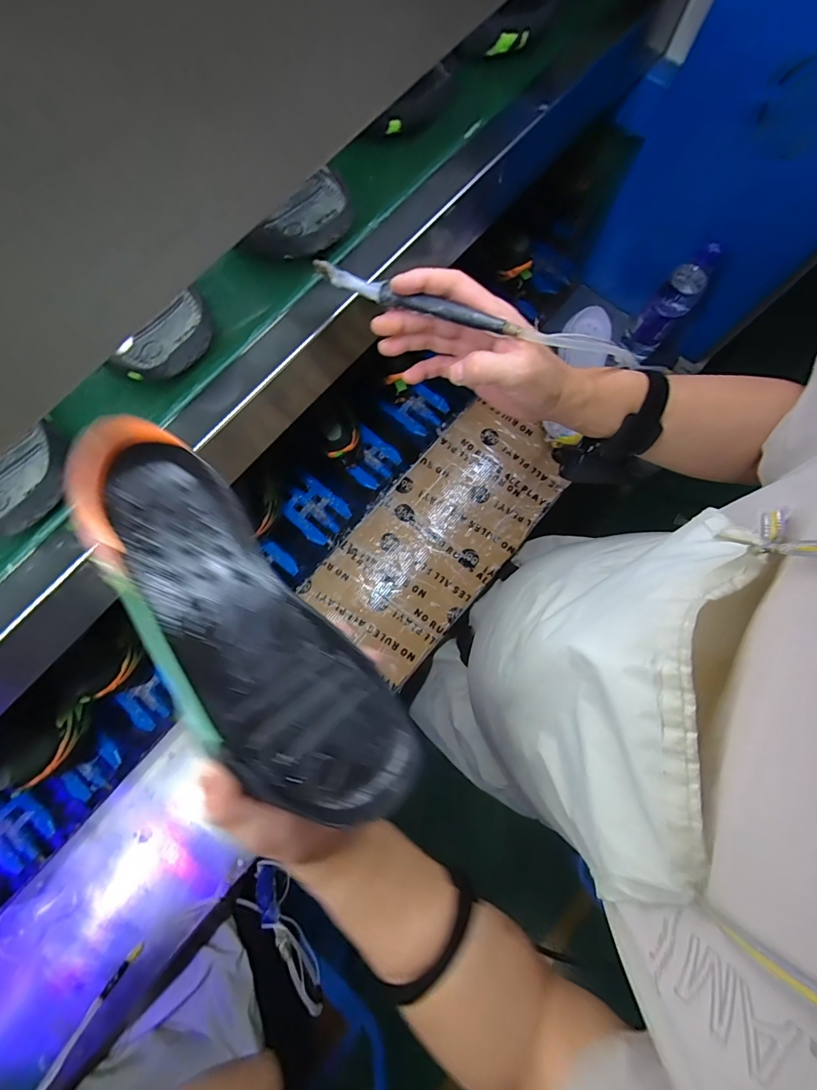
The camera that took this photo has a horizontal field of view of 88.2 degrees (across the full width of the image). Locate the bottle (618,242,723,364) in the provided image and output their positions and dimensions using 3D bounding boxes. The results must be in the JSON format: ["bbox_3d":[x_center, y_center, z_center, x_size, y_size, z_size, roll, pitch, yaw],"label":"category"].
[{"bbox_3d":[0.442,-0.403,0.721,0.063,0.198,0.058,42,82,6],"label":"bottle"}]

